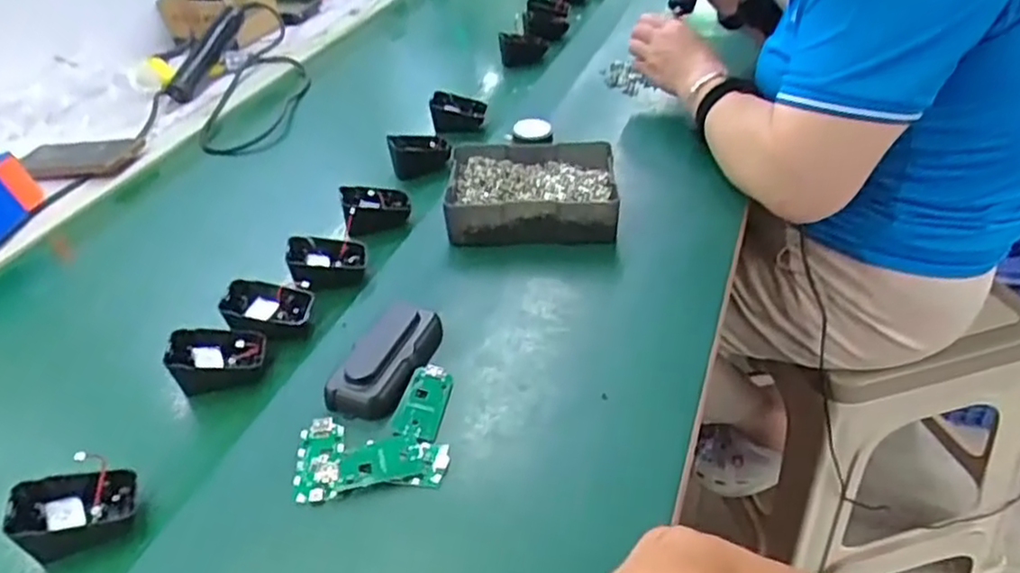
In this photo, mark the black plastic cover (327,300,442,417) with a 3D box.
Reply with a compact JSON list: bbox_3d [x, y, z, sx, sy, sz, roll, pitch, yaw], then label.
[{"bbox_3d":[-0.092,0.054,0.519,0.052,0.027,0.101,11,41,14],"label":"black plastic cover"}]

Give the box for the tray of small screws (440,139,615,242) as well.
[{"bbox_3d":[0.021,-0.095,0.671,0.155,0.043,0.122,2,40,4],"label":"tray of small screws"}]

